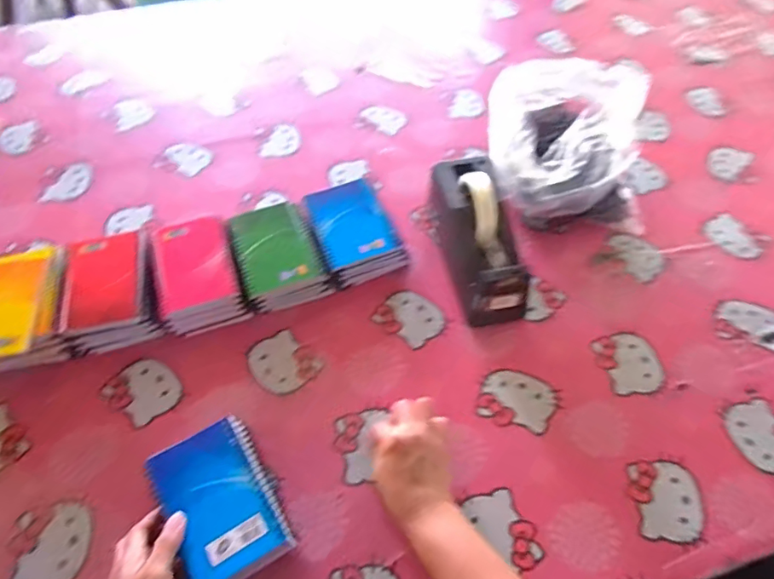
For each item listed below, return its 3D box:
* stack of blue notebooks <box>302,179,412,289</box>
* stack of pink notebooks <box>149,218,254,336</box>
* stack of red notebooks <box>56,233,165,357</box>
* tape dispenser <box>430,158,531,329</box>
[{"bbox_3d":[-0.047,-0.075,0.695,0.109,0.052,0.141,-22,59,-14],"label":"stack of blue notebooks"},{"bbox_3d":[-0.237,-0.017,0.656,0.096,0.057,0.137,-19,59,-12],"label":"stack of pink notebooks"},{"bbox_3d":[-0.335,0.002,0.642,0.105,0.057,0.131,-13,58,-9],"label":"stack of red notebooks"},{"bbox_3d":[0.116,-0.067,0.649,0.084,0.123,0.210,-11,70,-8],"label":"tape dispenser"}]

